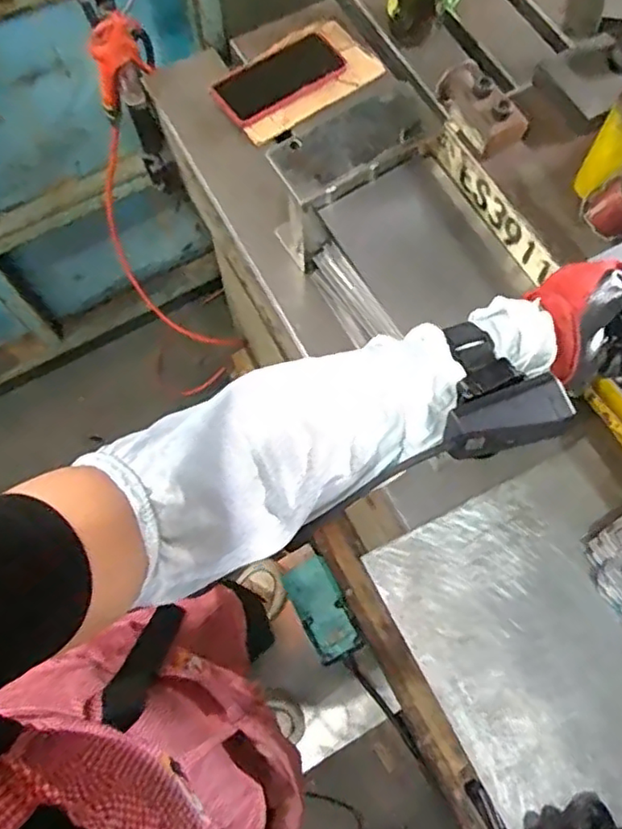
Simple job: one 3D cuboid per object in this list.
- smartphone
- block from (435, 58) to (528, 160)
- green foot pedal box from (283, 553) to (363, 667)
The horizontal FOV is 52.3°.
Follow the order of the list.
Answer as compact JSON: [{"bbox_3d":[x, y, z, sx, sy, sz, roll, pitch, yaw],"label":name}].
[{"bbox_3d":[-0.042,-0.428,0.796,0.169,0.007,0.090,-37,74,-13],"label":"smartphone"},{"bbox_3d":[0.158,-0.289,0.592,0.039,0.043,0.091,-25,72,-9],"label":"block"},{"bbox_3d":[0.024,0.405,1.296,0.100,0.056,0.216,-24,84,-8],"label":"green foot pedal box"}]

